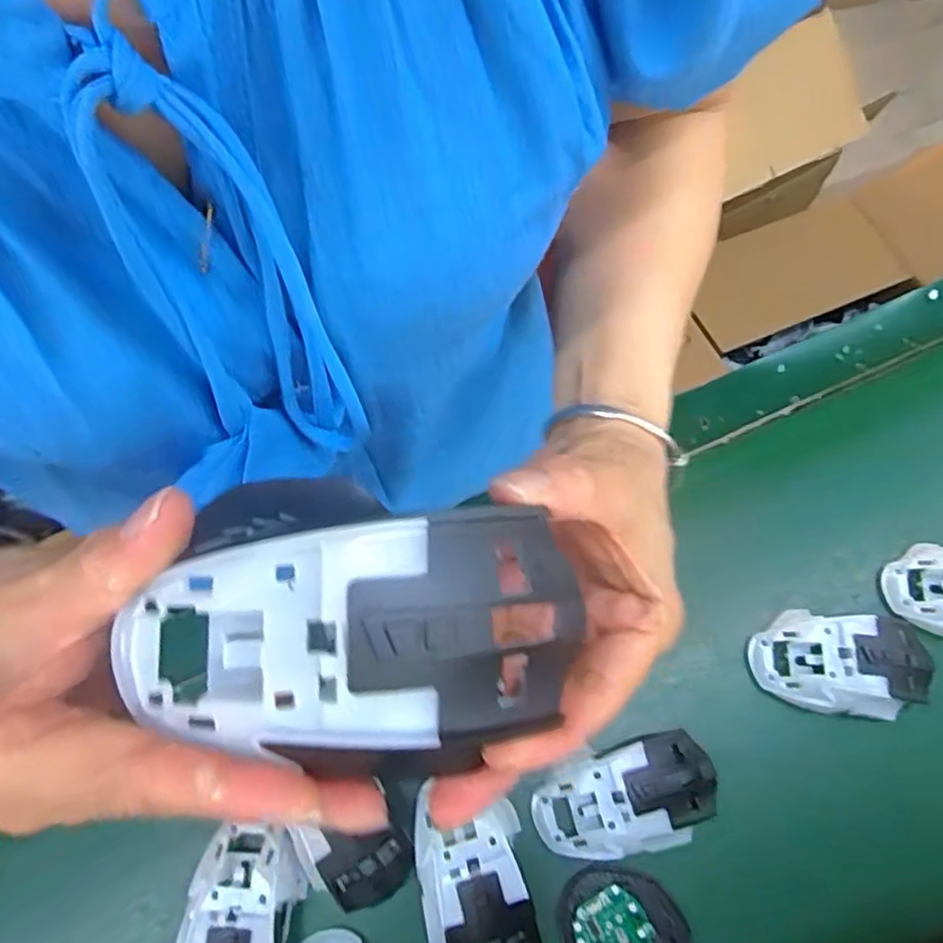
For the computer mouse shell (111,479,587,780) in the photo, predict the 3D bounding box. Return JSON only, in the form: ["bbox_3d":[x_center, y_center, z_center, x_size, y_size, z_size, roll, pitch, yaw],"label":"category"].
[{"bbox_3d":[-0.029,0.039,0.159,0.108,0.031,0.058,2,67,2],"label":"computer mouse shell"}]

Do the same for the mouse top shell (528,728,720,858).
[{"bbox_3d":[0.100,0.206,0.417,0.116,0.032,0.059,-15,67,-5],"label":"mouse top shell"}]

